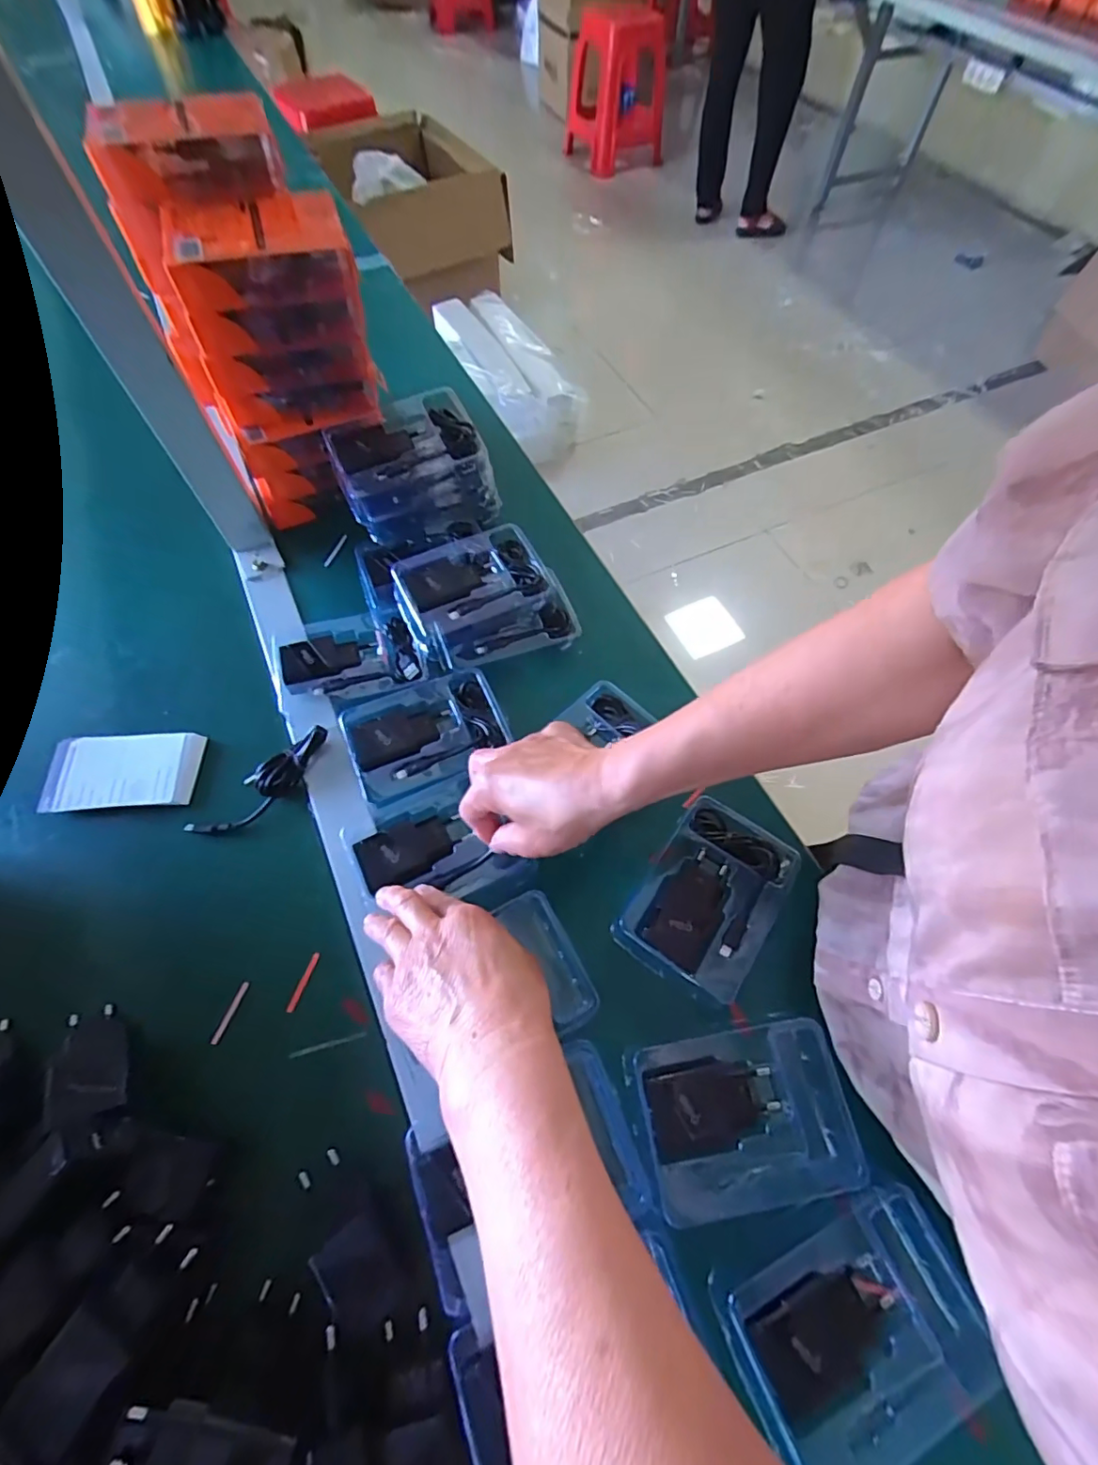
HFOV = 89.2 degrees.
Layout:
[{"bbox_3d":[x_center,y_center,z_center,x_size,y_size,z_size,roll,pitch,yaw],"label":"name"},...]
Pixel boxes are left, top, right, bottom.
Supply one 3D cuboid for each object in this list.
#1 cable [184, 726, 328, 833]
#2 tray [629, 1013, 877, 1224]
[{"bbox_3d":[-0.224,0.041,0.436,0.121,0.023,0.028,-39,69,-19],"label":"cable"},{"bbox_3d":[0.120,0.232,0.342,0.127,0.027,0.087,-6,63,-4],"label":"tray"}]

